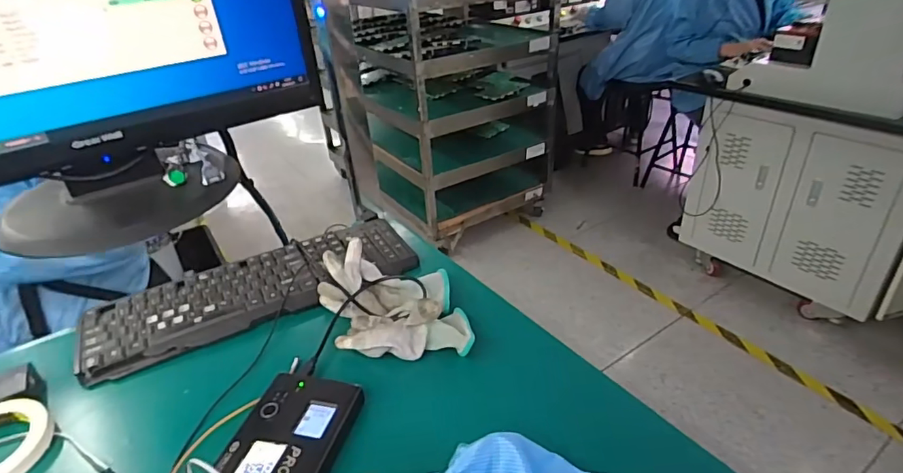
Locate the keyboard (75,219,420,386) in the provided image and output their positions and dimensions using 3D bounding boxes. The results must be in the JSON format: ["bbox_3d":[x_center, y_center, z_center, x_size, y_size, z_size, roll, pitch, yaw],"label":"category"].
[{"bbox_3d":[-0.265,0.069,0.694,0.426,0.022,0.137,-19,35,-23],"label":"keyboard"}]

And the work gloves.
[{"bbox_3d":[-0.078,0.077,0.625,0.162,0.055,0.205,-12,33,-13],"label":"work gloves"}]

